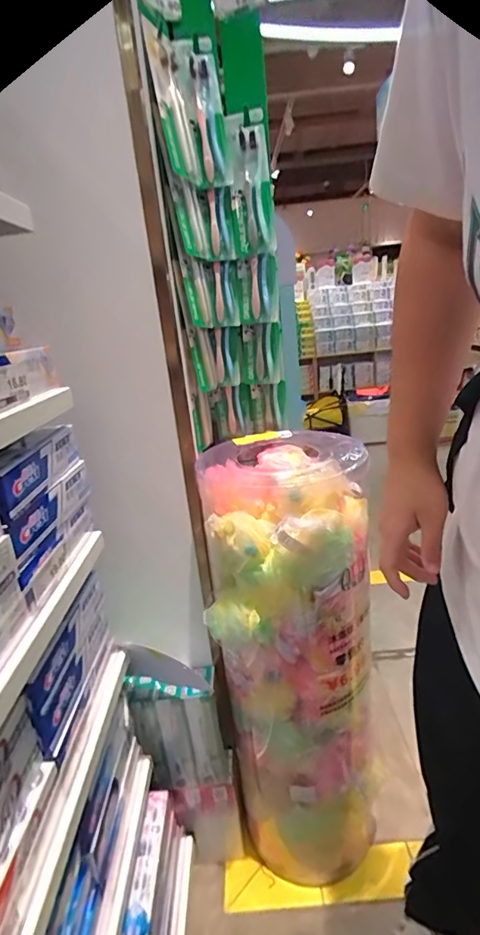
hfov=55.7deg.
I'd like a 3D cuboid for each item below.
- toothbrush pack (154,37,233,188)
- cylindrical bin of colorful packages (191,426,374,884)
[{"bbox_3d":[-0.080,-0.579,0.742,0.124,0.202,0.019,-18,14,-36],"label":"toothbrush pack"},{"bbox_3d":[0.096,0.385,0.920,0.273,0.866,0.277,-8,19,-5],"label":"cylindrical bin of colorful packages"}]

